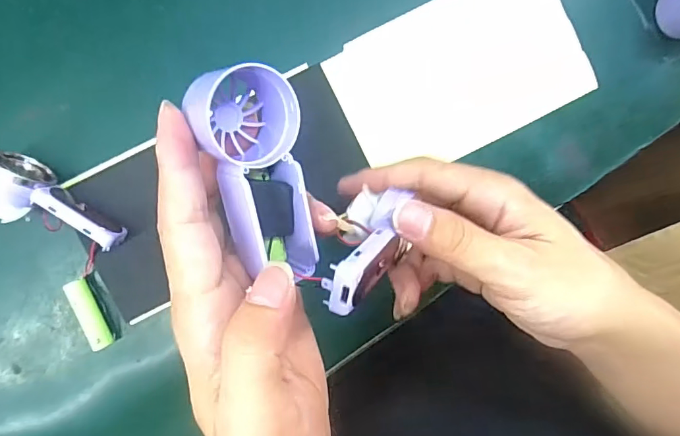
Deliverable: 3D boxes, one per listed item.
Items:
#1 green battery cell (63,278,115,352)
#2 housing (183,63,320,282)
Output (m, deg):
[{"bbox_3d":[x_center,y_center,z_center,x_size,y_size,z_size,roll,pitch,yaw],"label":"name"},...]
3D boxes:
[{"bbox_3d":[-0.174,0.067,0.331,0.015,0.013,0.051,-25,94,-1],"label":"green battery cell"},{"bbox_3d":[-0.034,-0.022,0.204,0.043,0.035,0.091,-16,86,-2],"label":"housing"}]

